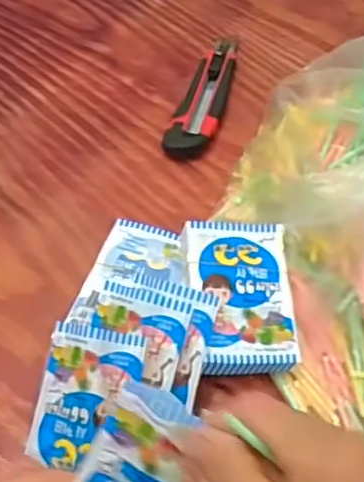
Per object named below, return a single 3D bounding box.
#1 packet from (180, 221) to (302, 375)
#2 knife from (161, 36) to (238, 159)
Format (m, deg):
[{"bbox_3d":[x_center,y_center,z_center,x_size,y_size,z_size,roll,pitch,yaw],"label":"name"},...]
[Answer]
[{"bbox_3d":[0.041,0.035,0.445,0.071,0.022,0.107,-2,55,-4],"label":"packet"},{"bbox_3d":[0.024,-0.135,0.595,0.037,0.018,0.156,16,56,9],"label":"knife"}]

